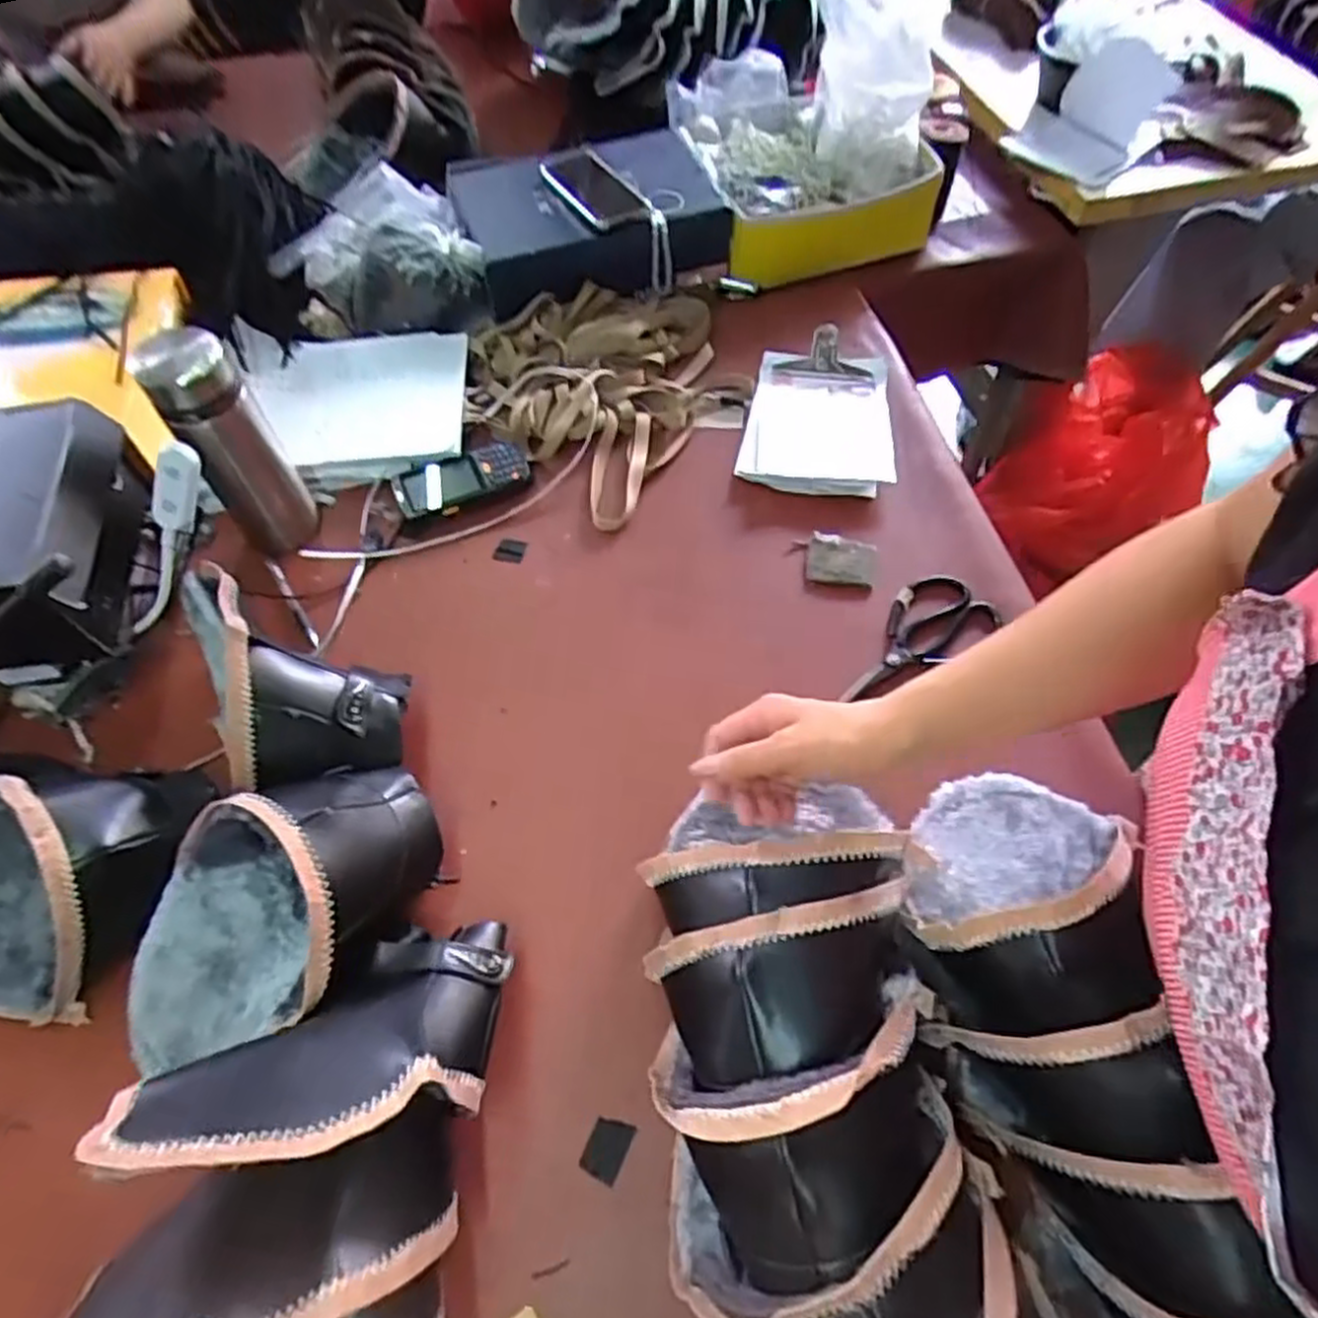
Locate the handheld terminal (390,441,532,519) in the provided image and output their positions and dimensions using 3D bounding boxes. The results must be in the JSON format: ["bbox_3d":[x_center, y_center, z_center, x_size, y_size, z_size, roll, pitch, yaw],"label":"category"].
[{"bbox_3d":[-0.222,-0.209,0.890,0.152,0.036,0.084,-26,59,-16],"label":"handheld terminal"}]

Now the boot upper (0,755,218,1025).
[{"bbox_3d":[-0.501,0.156,0.617,0.237,0.127,0.201,8,56,7],"label":"boot upper"}]

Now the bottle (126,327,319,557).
[{"bbox_3d":[-0.424,-0.211,0.794,0.078,0.232,0.067,-27,59,-16],"label":"bottle"}]

